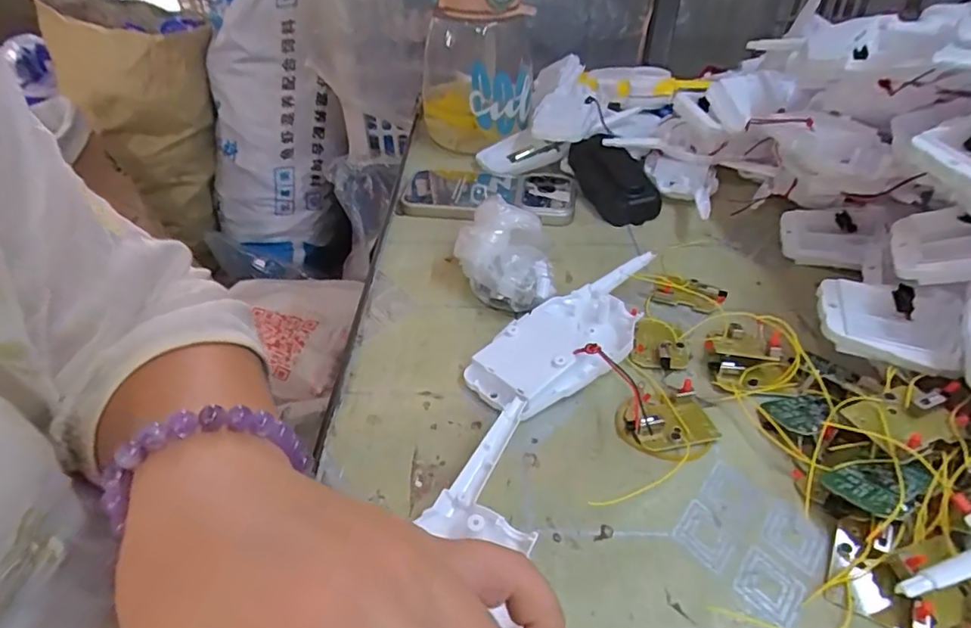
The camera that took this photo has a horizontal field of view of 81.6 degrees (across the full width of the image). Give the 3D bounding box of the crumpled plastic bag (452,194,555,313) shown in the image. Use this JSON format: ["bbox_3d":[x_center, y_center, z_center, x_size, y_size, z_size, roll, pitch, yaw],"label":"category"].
[{"bbox_3d":[0.013,-0.041,0.386,0.063,0.052,0.074,1,39,1],"label":"crumpled plastic bag"}]

